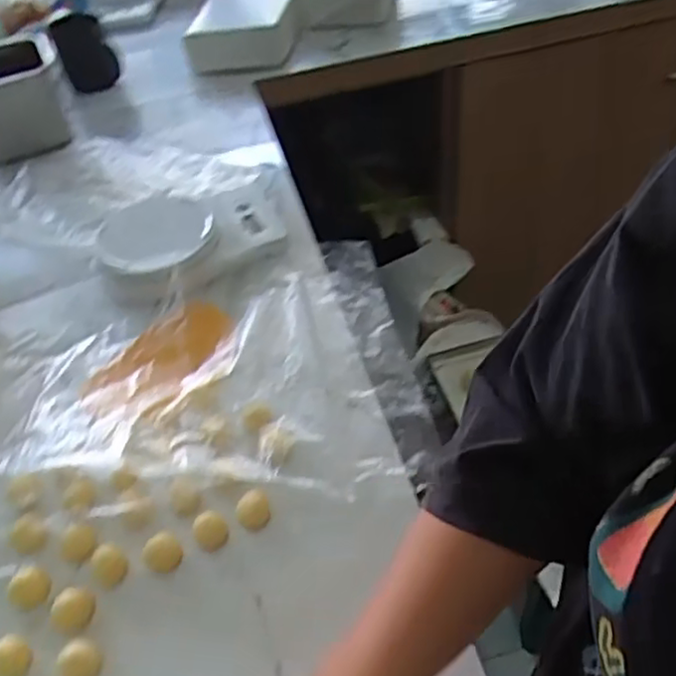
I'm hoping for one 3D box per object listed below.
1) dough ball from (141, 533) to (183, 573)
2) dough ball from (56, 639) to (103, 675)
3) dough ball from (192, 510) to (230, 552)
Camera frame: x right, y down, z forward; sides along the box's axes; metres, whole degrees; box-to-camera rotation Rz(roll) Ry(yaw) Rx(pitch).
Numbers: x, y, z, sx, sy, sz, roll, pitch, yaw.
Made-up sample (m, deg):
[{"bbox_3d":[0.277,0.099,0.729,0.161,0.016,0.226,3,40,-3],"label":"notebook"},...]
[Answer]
[{"bbox_3d":[-0.125,0.153,0.490,0.027,0.018,0.022,-27,49,-19],"label":"dough ball"},{"bbox_3d":[-0.164,0.207,0.438,0.022,0.016,0.026,26,54,28],"label":"dough ball"},{"bbox_3d":[-0.091,0.137,0.491,0.024,0.019,0.019,-23,48,-15],"label":"dough ball"}]

